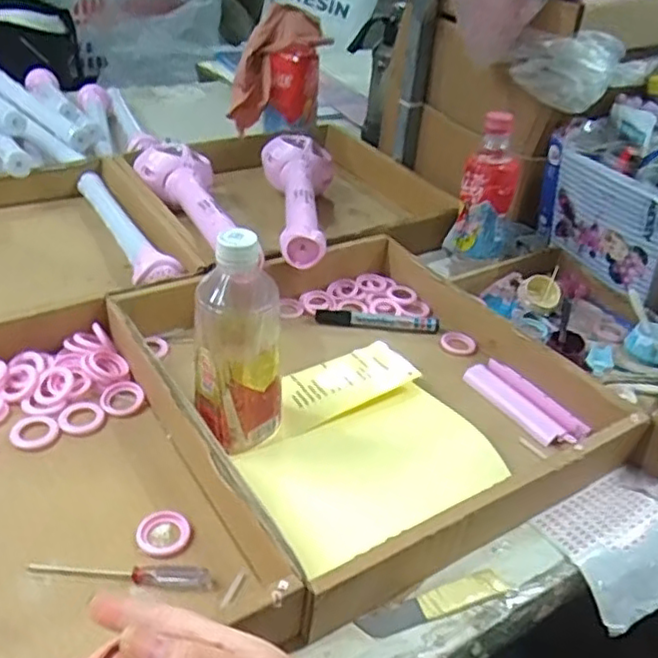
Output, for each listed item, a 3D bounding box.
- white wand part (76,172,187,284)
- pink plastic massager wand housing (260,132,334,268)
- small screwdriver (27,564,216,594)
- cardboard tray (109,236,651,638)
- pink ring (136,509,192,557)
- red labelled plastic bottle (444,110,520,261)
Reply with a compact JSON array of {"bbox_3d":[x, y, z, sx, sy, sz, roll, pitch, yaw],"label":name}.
[{"bbox_3d":[-0.253,-0.120,0.801,0.048,0.047,0.311,-16,41,-29],"label":"white wand part"},{"bbox_3d":[-0.042,-0.159,0.859,0.098,0.086,0.324,3,35,-5],"label":"pink plastic massager wand housing"},{"bbox_3d":[-0.140,0.164,0.451,0.124,0.014,0.016,9,35,2],"label":"small screwdriver"},{"bbox_3d":[0.031,0.044,0.614,0.358,0.053,0.368,-16,41,-29],"label":"cardboard tray"},{"bbox_3d":[-0.120,0.147,0.480,0.037,0.008,0.036,5,35,-3],"label":"pink ring"},{"bbox_3d":[0.185,-0.165,0.770,0.067,0.160,0.059,16,36,12],"label":"red labelled plastic bottle"}]

